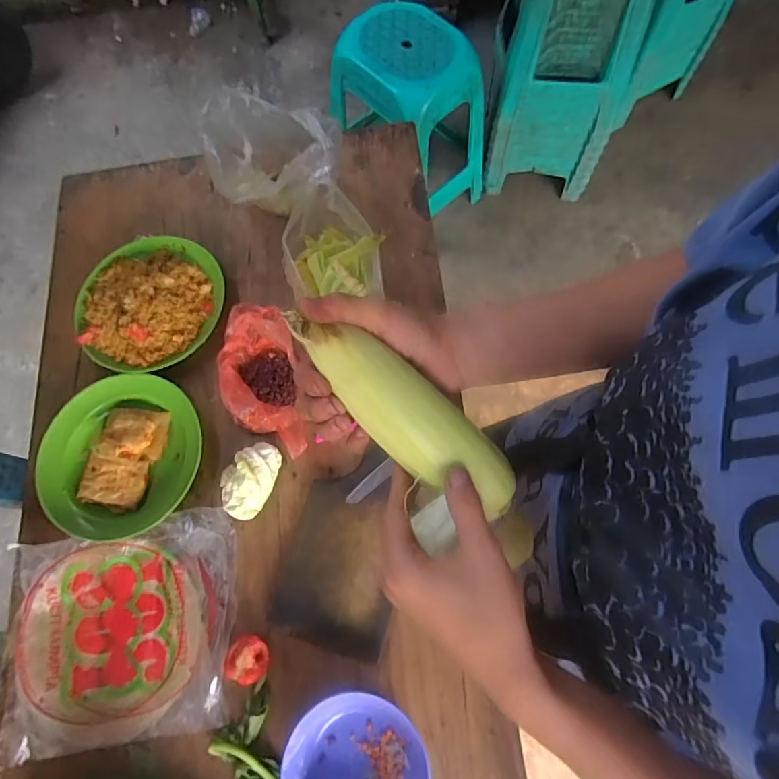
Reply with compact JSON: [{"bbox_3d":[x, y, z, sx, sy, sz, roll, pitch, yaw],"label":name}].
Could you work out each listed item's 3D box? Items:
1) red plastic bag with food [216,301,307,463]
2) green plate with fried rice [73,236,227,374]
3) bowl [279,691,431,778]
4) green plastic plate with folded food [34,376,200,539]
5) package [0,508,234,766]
[{"bbox_3d":[-0.169,-0.018,0.656,0.100,0.056,0.193,-9,71,-3],"label":"red plastic bag with food"},{"bbox_3d":[-0.351,-0.131,0.721,0.211,0.042,0.207,0,71,0],"label":"green plate with fried rice"},{"bbox_3d":[-0.033,0.391,0.511,0.144,0.050,0.138,0,71,0],"label":"bowl"},{"bbox_3d":[-0.353,0.086,0.660,0.200,0.030,0.204,0,71,0],"label":"green plastic plate with folded food"},{"bbox_3d":[-0.320,0.282,0.590,0.273,0.024,0.230,-11,73,1],"label":"package"}]

